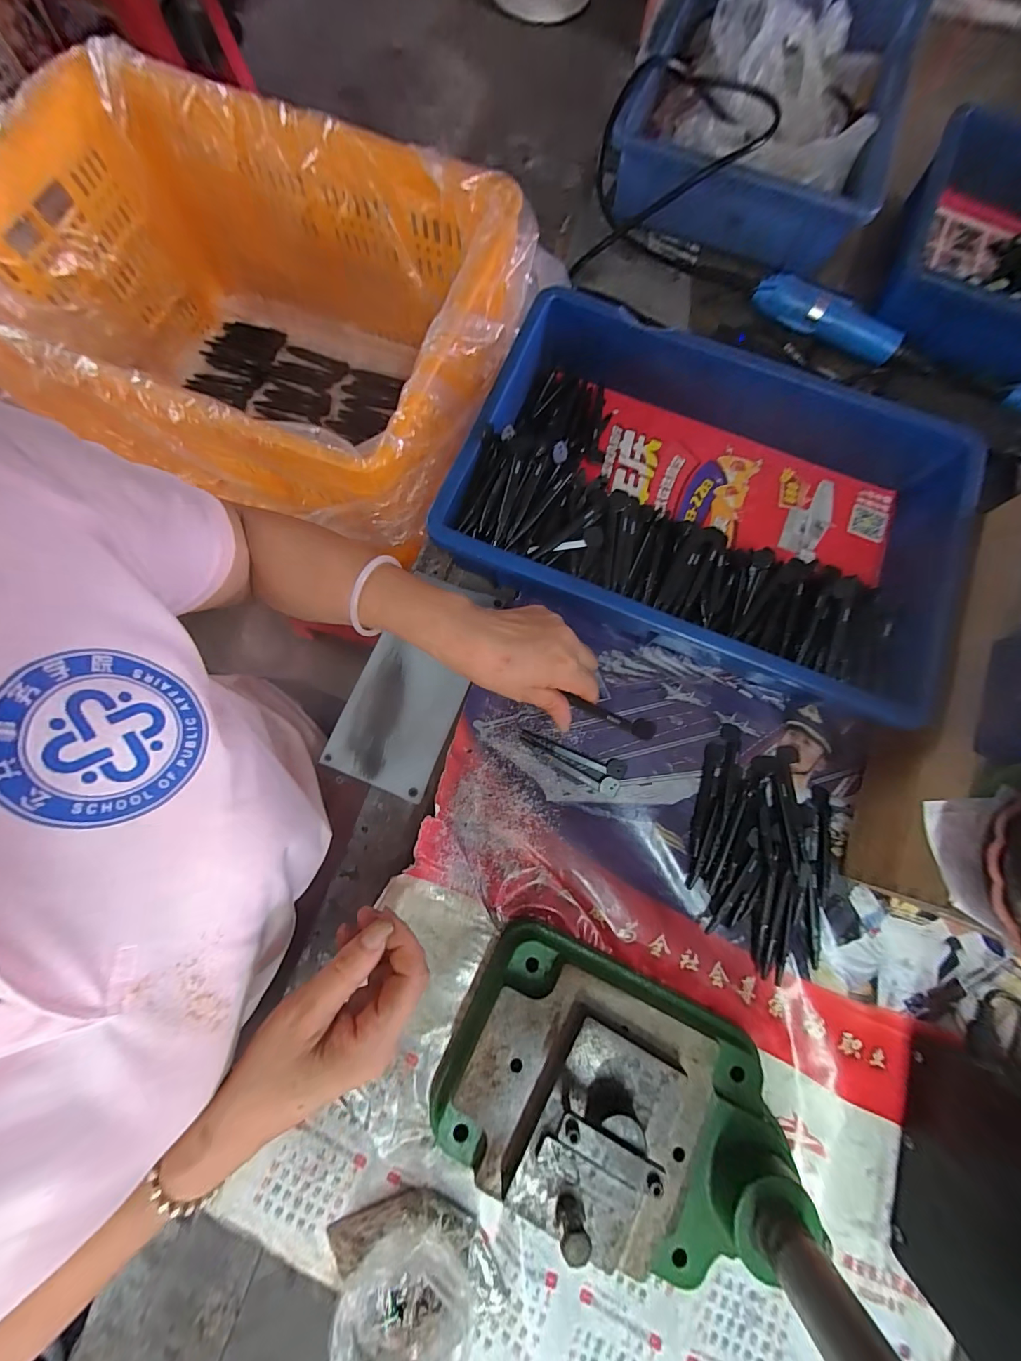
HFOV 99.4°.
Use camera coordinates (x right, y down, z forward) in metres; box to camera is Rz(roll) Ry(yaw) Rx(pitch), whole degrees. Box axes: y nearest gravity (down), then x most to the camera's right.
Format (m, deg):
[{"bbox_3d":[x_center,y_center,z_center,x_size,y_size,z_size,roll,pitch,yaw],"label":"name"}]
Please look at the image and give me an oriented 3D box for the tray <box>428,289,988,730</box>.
[{"bbox_3d":[0.178,-0.161,0.411,0.426,0.081,0.281,21,78,3],"label":"tray"}]

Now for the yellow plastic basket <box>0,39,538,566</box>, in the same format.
[{"bbox_3d":[-0.266,-0.370,0.506,0.510,0.245,0.352,21,77,3],"label":"yellow plastic basket"}]

